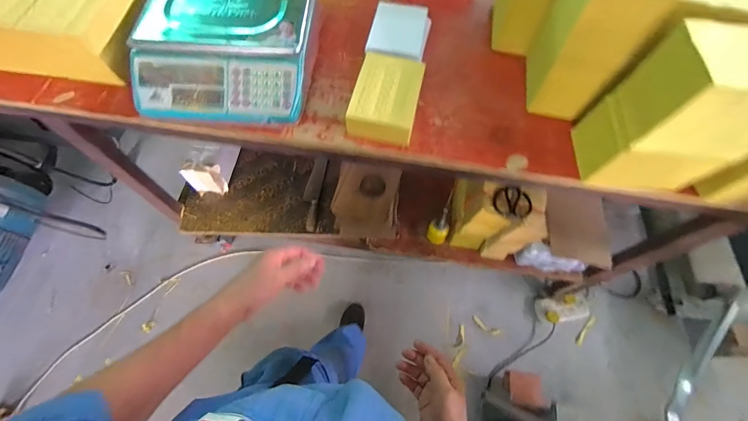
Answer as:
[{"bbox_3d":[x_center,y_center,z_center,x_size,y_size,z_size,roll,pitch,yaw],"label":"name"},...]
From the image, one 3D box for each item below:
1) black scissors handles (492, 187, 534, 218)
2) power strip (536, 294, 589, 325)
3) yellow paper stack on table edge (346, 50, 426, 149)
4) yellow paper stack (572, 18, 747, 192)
[{"bbox_3d":[0.384,-0.027,0.924,0.104,0.017,0.093,12,65,17],"label":"black scissors handles"},{"bbox_3d":[0.774,0.402,1.373,0.220,0.037,0.095,-6,67,-5],"label":"power strip"},{"bbox_3d":[0.024,-0.209,0.620,0.126,0.042,0.162,13,67,4],"label":"yellow paper stack on table edge"},{"bbox_3d":[0.462,-0.141,0.509,0.167,0.222,0.125,6,66,1],"label":"yellow paper stack"}]

